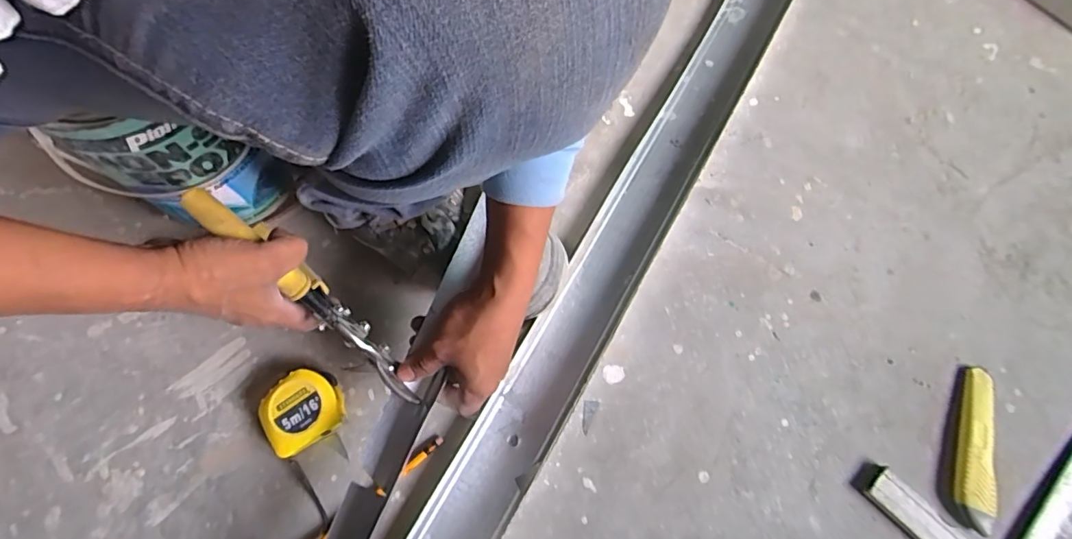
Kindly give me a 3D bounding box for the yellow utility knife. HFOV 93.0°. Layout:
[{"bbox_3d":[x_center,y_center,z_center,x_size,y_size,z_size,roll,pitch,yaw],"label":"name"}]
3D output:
[{"bbox_3d":[0.427,0.170,0.492,0.034,0.019,0.154,15,71,4],"label":"yellow utility knife"}]

